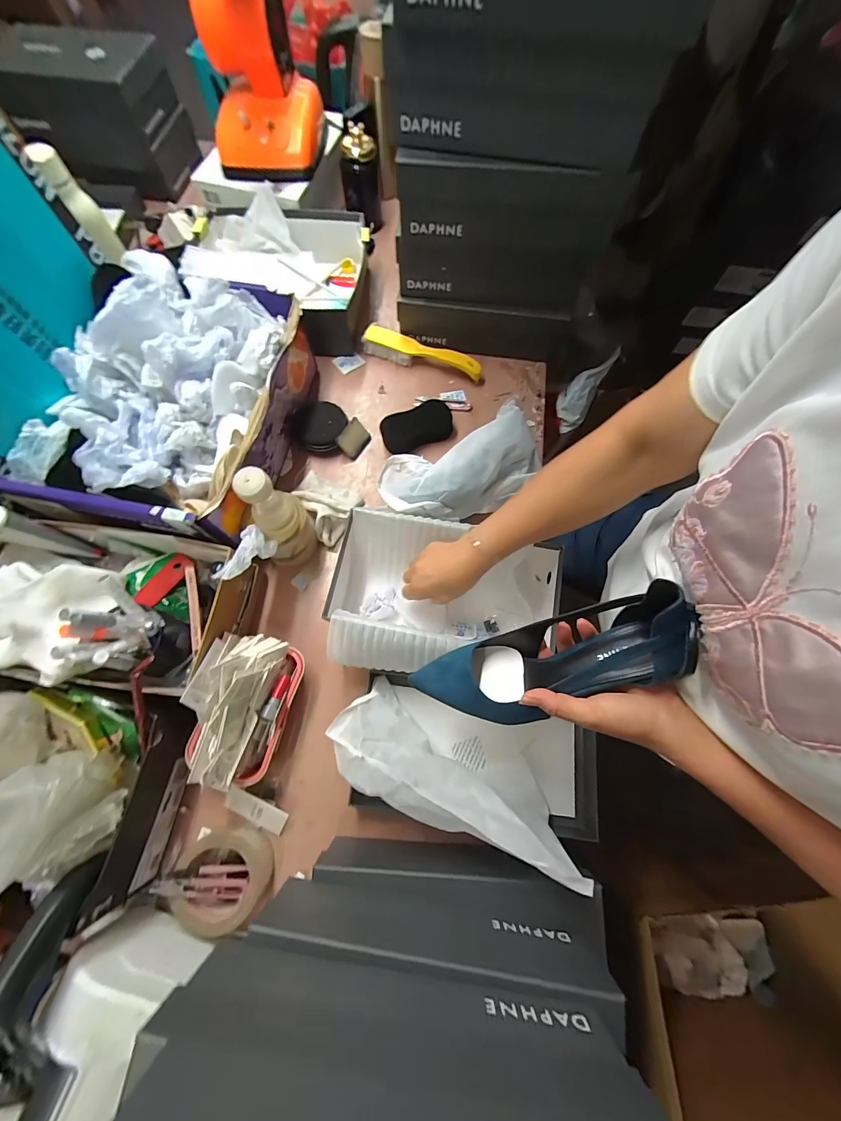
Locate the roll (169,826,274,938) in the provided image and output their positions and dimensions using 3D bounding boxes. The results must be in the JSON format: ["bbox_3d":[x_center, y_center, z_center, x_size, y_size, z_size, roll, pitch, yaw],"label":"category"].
[{"bbox_3d":[-0.231,0.377,0.461,0.099,0.041,0.098,0,71,-1],"label":"roll"}]

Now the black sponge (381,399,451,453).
[{"bbox_3d":[-0.004,-0.234,0.674,0.130,0.026,0.065,-24,73,-8],"label":"black sponge"}]

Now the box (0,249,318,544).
[{"bbox_3d":[-0.358,-0.236,0.574,0.298,0.209,0.389,12,71,3],"label":"box"}]

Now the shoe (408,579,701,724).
[{"bbox_3d":[0.115,0.099,0.363,0.255,0.078,0.082,-24,69,28],"label":"shoe"}]

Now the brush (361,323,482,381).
[{"bbox_3d":[0.001,-0.382,0.717,0.227,0.046,0.041,22,72,7],"label":"brush"}]

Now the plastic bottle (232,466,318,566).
[{"bbox_3d":[-0.195,-0.061,0.530,0.078,0.182,0.077,-27,73,-10],"label":"plastic bottle"}]

